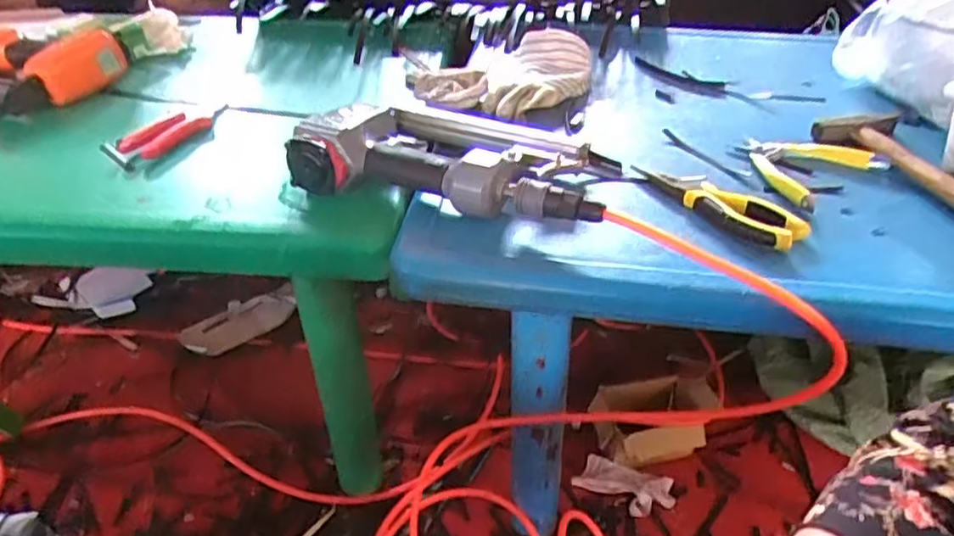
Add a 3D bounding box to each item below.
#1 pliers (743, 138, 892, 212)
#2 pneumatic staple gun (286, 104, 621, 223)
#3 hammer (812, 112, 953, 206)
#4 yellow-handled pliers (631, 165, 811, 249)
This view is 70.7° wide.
[{"bbox_3d":[0.306,-0.100,0.637,0.123,0.013,0.103,-22,39,-27],"label":"pliers"},{"bbox_3d":[-0.017,-0.103,0.623,0.274,0.060,0.136,10,36,17],"label":"pneumatic staple gun"},{"bbox_3d":[0.438,-0.074,0.608,0.091,0.018,0.279,-12,36,-15],"label":"hammer"},{"bbox_3d":[0.213,-0.062,0.592,0.058,0.013,0.157,-19,38,-23],"label":"yellow-handled pliers"}]

